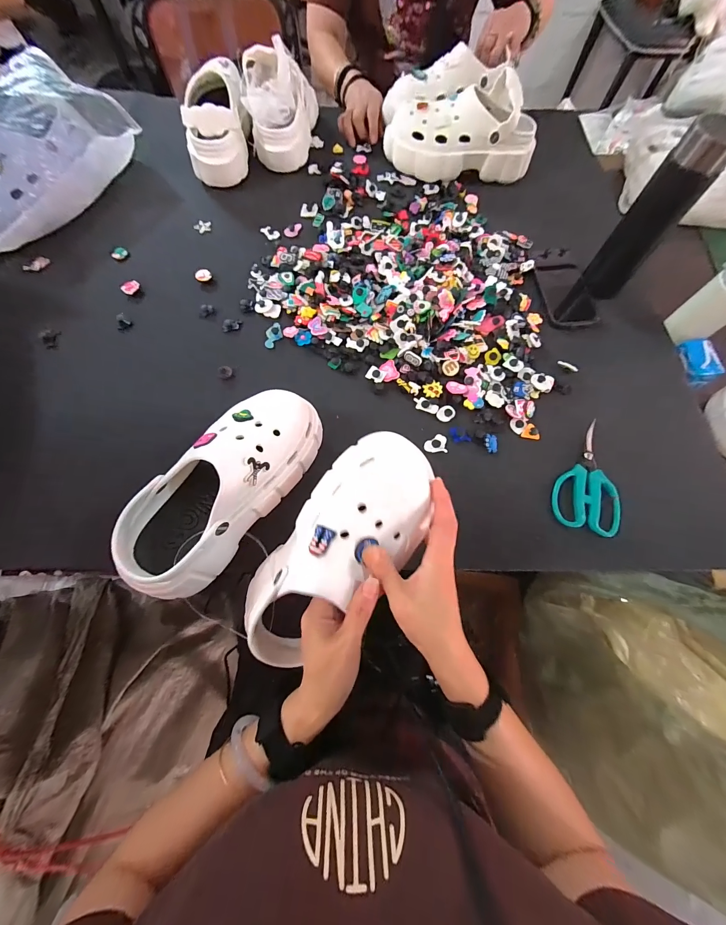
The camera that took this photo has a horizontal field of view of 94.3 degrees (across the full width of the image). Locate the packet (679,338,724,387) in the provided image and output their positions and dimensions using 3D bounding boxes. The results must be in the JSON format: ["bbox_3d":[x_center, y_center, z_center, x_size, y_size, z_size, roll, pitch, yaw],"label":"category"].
[{"bbox_3d":[0.540,-0.162,0.541,0.043,0.022,0.075,-18,82,29],"label":"packet"}]

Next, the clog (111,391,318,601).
[{"bbox_3d":[-0.150,0.021,0.368,0.095,0.122,0.240,35,72,11],"label":"clog"}]

